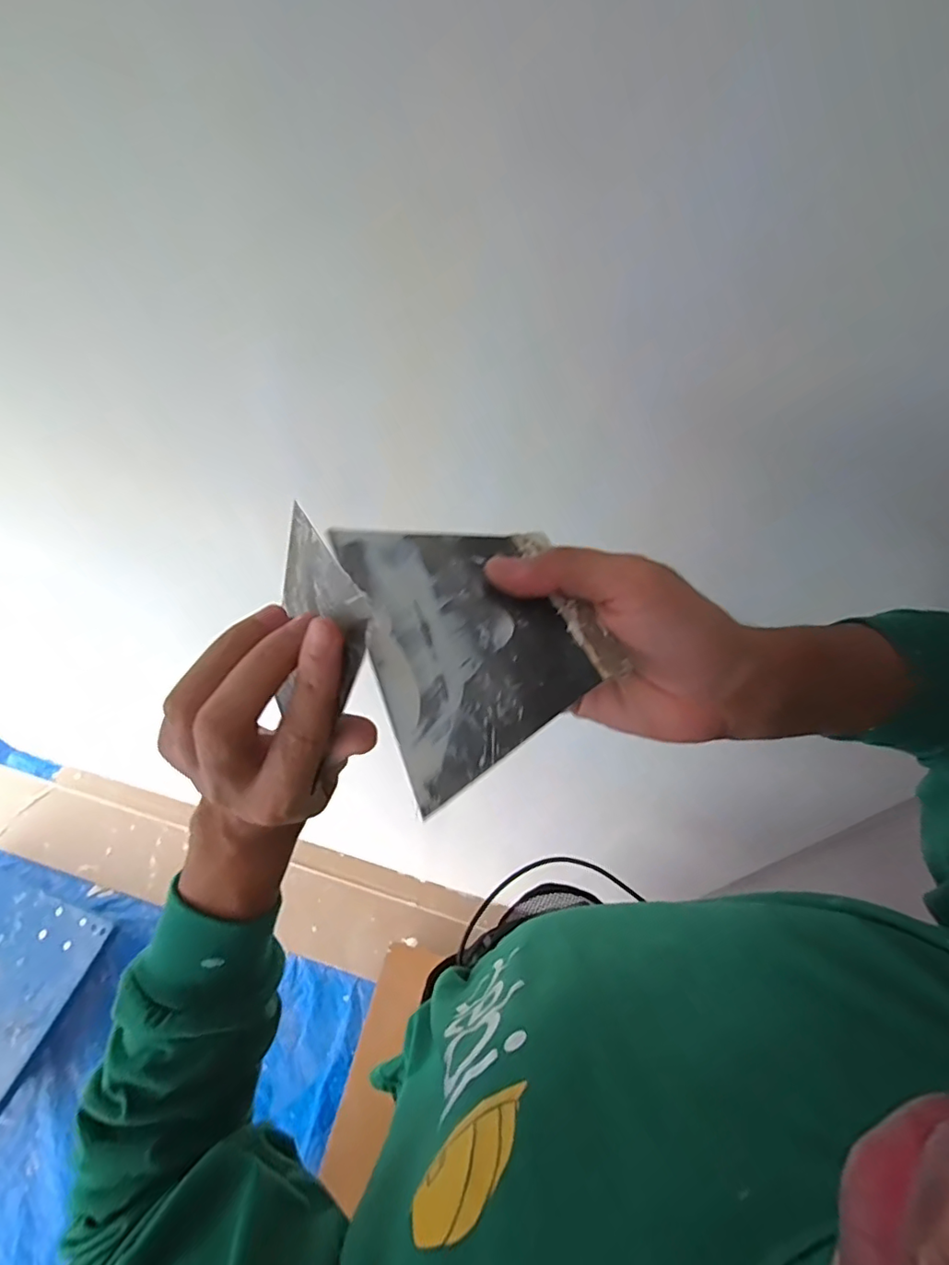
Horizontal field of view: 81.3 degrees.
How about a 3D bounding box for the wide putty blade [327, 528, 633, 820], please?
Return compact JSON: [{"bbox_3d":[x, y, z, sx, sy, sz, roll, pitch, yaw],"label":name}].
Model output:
[{"bbox_3d":[0.002,-0.004,0.235,0.095,0.004,0.132,-15,56,-16],"label":"wide putty blade"}]

